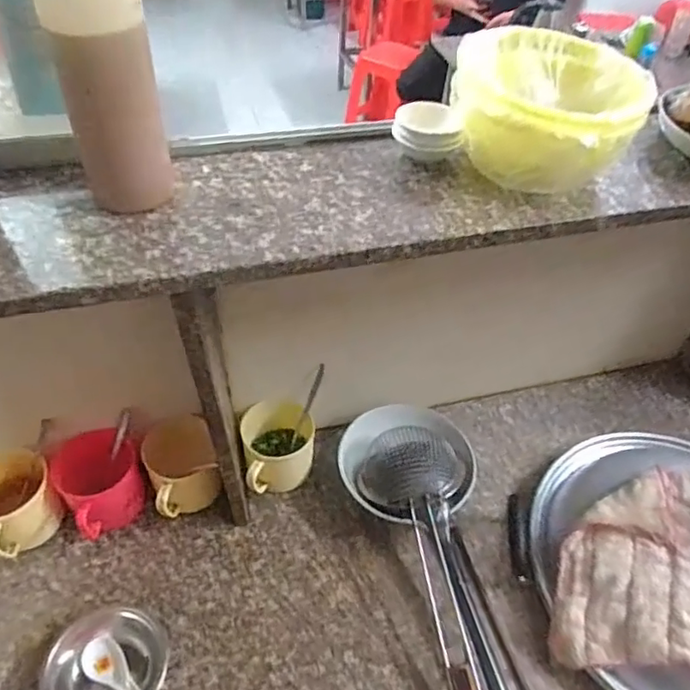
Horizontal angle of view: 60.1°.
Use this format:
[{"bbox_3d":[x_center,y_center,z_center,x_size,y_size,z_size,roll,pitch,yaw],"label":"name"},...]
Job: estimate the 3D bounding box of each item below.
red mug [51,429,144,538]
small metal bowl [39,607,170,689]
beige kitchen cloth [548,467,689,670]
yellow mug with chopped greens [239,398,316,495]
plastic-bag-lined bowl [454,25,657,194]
[{"bbox_3d":[-0.307,0.179,0.764,0.094,0.110,0.097,-29,55,-28],"label":"red mug"},{"bbox_3d":[-0.258,0.347,0.643,0.124,0.059,0.108,-11,48,-14],"label":"small metal bowl"},{"bbox_3d":[0.390,0.266,0.675,0.266,0.042,0.242,12,68,17],"label":"beige kitchen cloth"},{"bbox_3d":[-0.093,0.142,0.828,0.095,0.090,0.122,-8,48,-12],"label":"yellow mug with chopped greens"},{"bbox_3d":[0.189,-0.222,0.570,0.168,0.088,0.166,23,49,17],"label":"plastic-bag-lined bowl"}]

